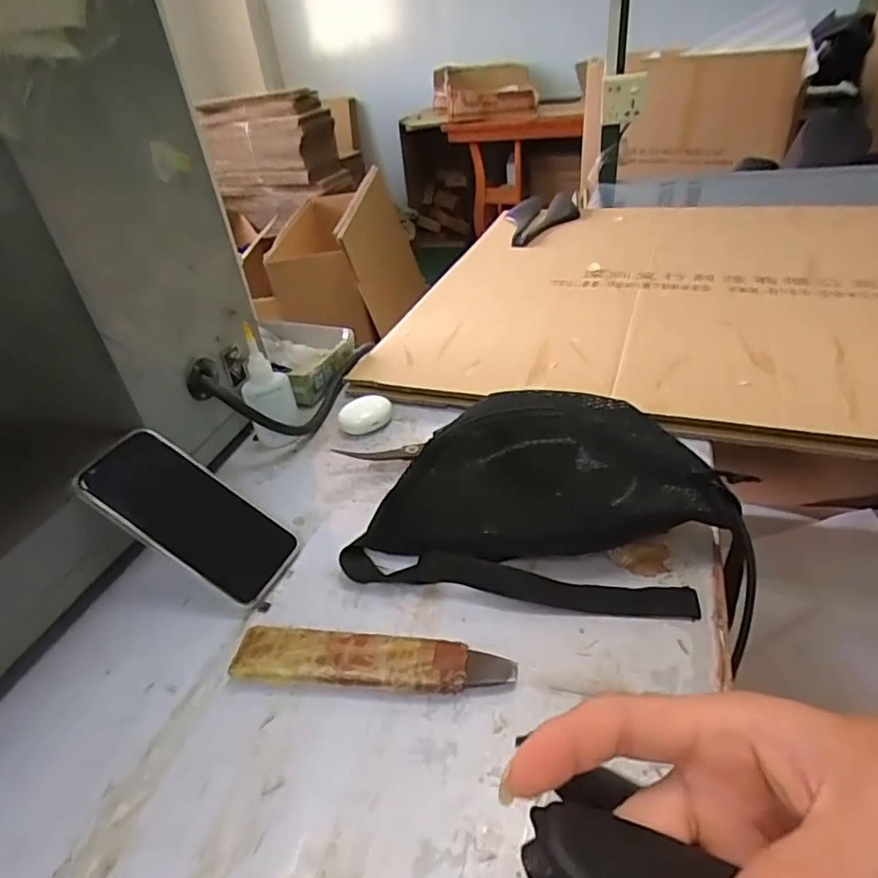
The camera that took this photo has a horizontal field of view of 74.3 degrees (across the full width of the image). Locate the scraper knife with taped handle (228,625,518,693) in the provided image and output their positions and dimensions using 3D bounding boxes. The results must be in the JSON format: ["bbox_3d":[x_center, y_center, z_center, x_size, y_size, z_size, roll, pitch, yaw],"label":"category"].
[{"bbox_3d":[-0.046,0.151,0.389,0.186,0.019,0.038,1,37,10],"label":"scraper knife with taped handle"}]

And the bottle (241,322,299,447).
[{"bbox_3d":[-0.173,-0.049,0.583,0.048,0.128,0.030,-19,38,-16],"label":"bottle"}]

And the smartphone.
[{"bbox_3d":[-0.196,0.058,0.470,0.168,0.012,0.090,36,45,-4],"label":"smartphone"}]

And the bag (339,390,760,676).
[{"bbox_3d":[0.081,0.046,0.435,0.291,0.108,0.146,9,39,20],"label":"bag"}]

